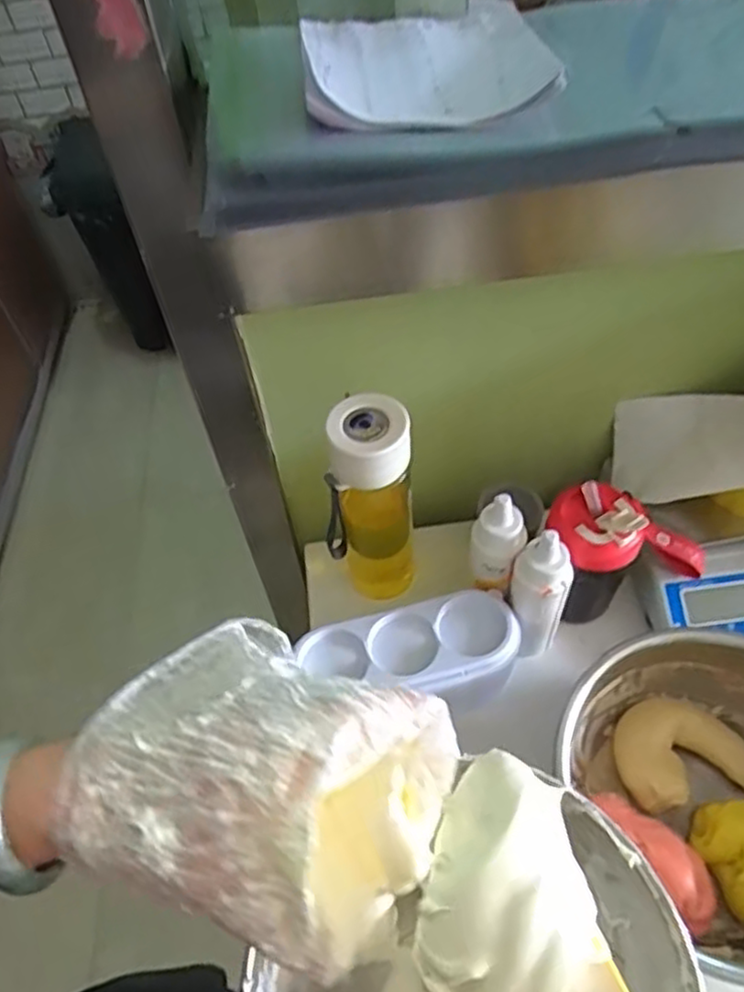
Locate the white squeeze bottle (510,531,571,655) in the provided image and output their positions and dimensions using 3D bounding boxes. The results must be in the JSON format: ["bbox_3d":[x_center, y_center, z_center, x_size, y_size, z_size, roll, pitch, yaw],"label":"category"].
[{"bbox_3d":[0.153,0.097,0.659,0.051,0.169,0.044,14,55,15],"label":"white squeeze bottle"}]

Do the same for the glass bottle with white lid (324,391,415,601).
[{"bbox_3d":[0.000,0.019,0.701,0.078,0.262,0.071,-3,53,3],"label":"glass bottle with white lid"}]

